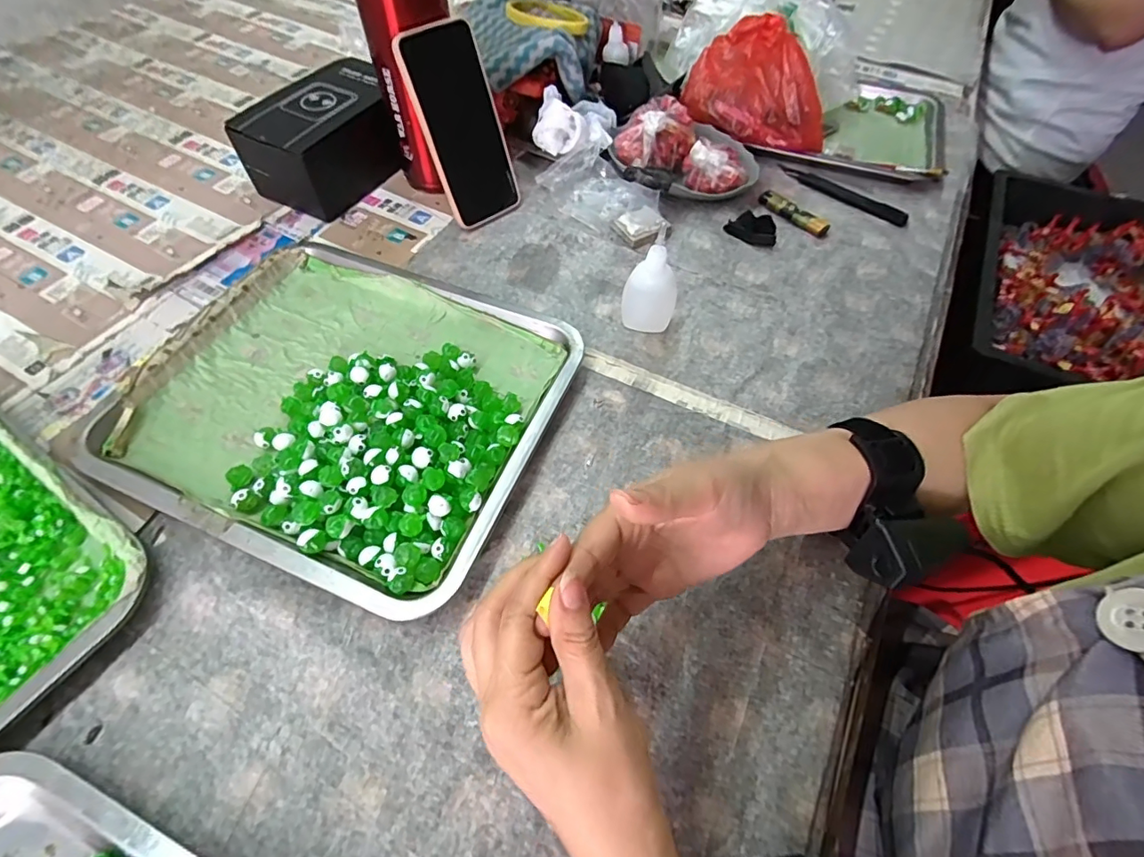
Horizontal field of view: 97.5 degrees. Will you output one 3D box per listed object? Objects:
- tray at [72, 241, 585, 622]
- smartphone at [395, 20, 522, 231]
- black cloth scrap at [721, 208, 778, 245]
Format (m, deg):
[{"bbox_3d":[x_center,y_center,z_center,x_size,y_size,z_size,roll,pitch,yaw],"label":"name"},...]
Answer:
[{"bbox_3d":[-0.170,-0.026,0.391,0.301,0.026,0.259,20,59,10],"label":"tray"},{"bbox_3d":[-0.105,-0.288,0.485,0.077,0.162,0.014,-34,45,-18],"label":"smartphone"},{"bbox_3d":[0.187,-0.211,0.525,0.051,0.016,0.044,11,58,5],"label":"black cloth scrap"}]

